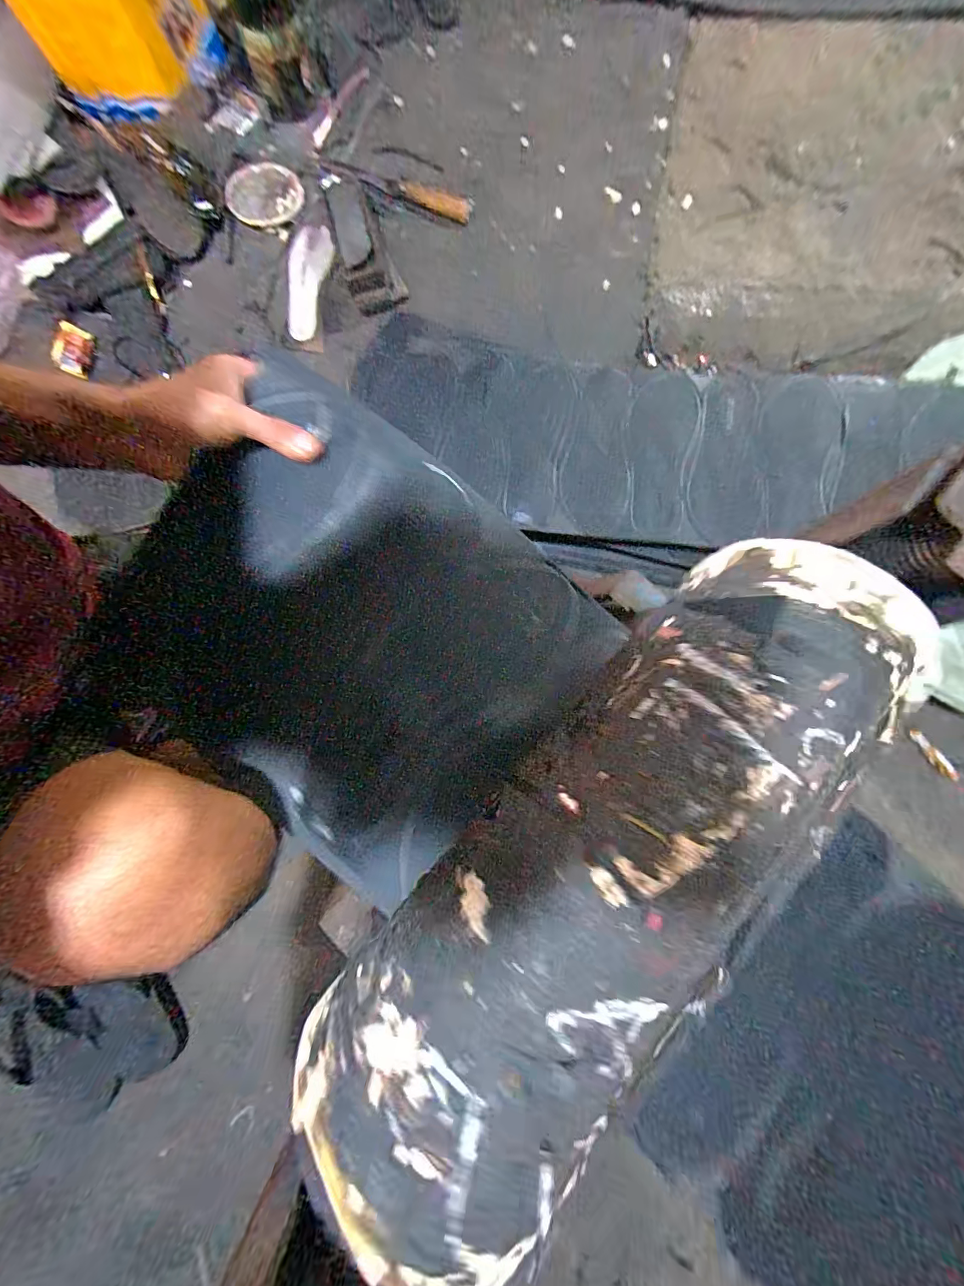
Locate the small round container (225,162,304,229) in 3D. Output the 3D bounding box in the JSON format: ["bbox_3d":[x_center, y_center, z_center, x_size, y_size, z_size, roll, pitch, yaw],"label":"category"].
[{"bbox_3d":[-0.379,-0.791,0.755,0.115,0.027,0.115,0,79,0],"label":"small round container"}]

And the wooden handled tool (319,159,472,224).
[{"bbox_3d":[-0.152,-0.789,0.738,0.287,0.036,0.033,29,80,6],"label":"wooden handled tool"}]

